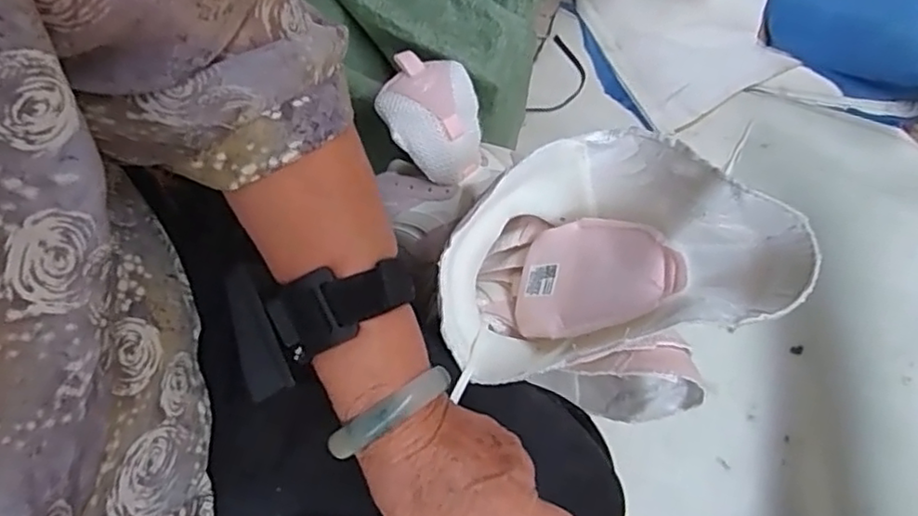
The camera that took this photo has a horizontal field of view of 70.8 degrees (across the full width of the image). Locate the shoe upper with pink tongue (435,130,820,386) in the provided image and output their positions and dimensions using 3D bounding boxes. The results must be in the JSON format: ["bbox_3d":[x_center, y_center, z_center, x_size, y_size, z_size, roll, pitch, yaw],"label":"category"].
[{"bbox_3d":[0.081,0.003,0.415,0.190,0.149,0.156,-6,65,-6],"label":"shoe upper with pink tongue"}]

